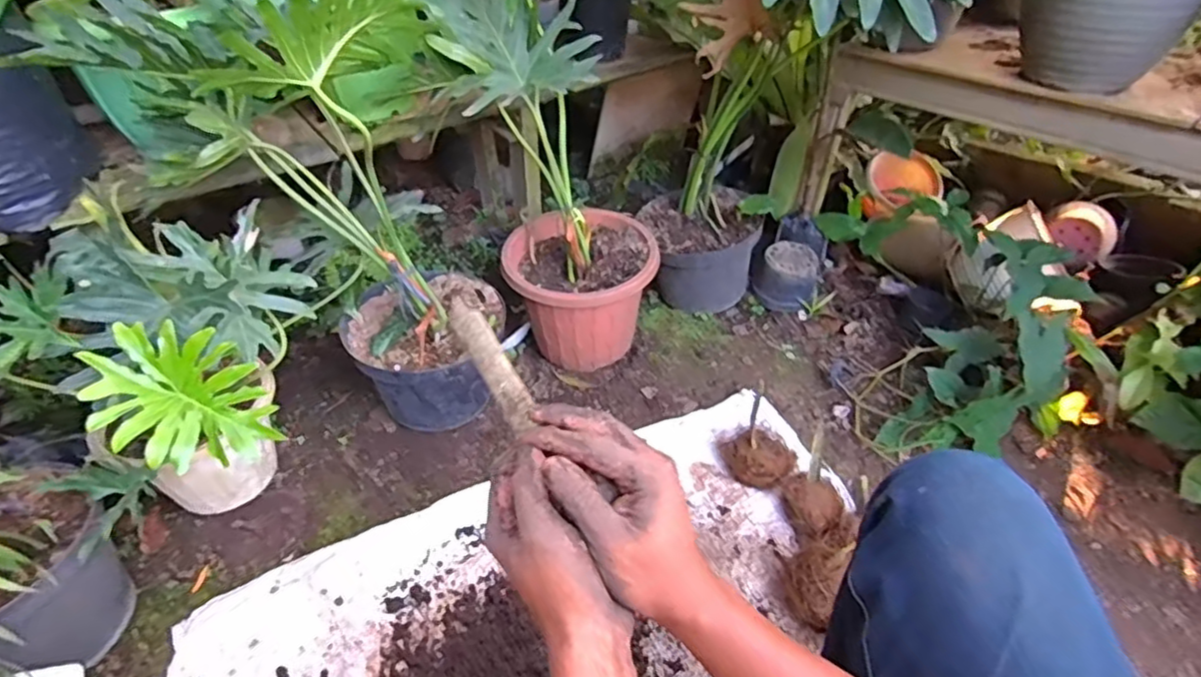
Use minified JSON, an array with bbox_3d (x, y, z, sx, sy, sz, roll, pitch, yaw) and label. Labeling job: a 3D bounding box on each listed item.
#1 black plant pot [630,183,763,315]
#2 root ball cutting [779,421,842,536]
[{"bbox_3d":[0.225,-0.189,1.390,0.229,0.211,0.247,-3,39,2],"label":"black plant pot"},{"bbox_3d":[0.318,0.217,0.924,0.092,0.144,0.088,17,44,25],"label":"root ball cutting"}]

